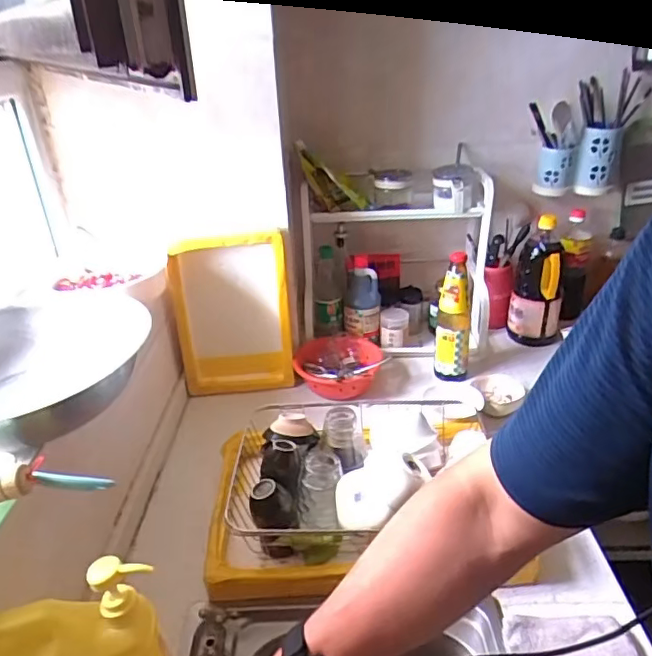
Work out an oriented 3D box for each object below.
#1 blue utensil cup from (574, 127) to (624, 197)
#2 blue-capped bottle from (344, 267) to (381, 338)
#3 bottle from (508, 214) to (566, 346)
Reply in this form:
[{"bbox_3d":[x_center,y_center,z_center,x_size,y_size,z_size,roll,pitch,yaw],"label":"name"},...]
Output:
[{"bbox_3d":[0.607,-0.372,1.231,0.074,0.145,0.089,15,33,30],"label":"blue utensil cup"},{"bbox_3d":[0.082,-0.058,1.261,0.081,0.165,0.060,-1,28,4],"label":"blue-capped bottle"},{"bbox_3d":[0.485,-0.106,1.263,0.110,0.296,0.087,6,30,17],"label":"bottle"}]

